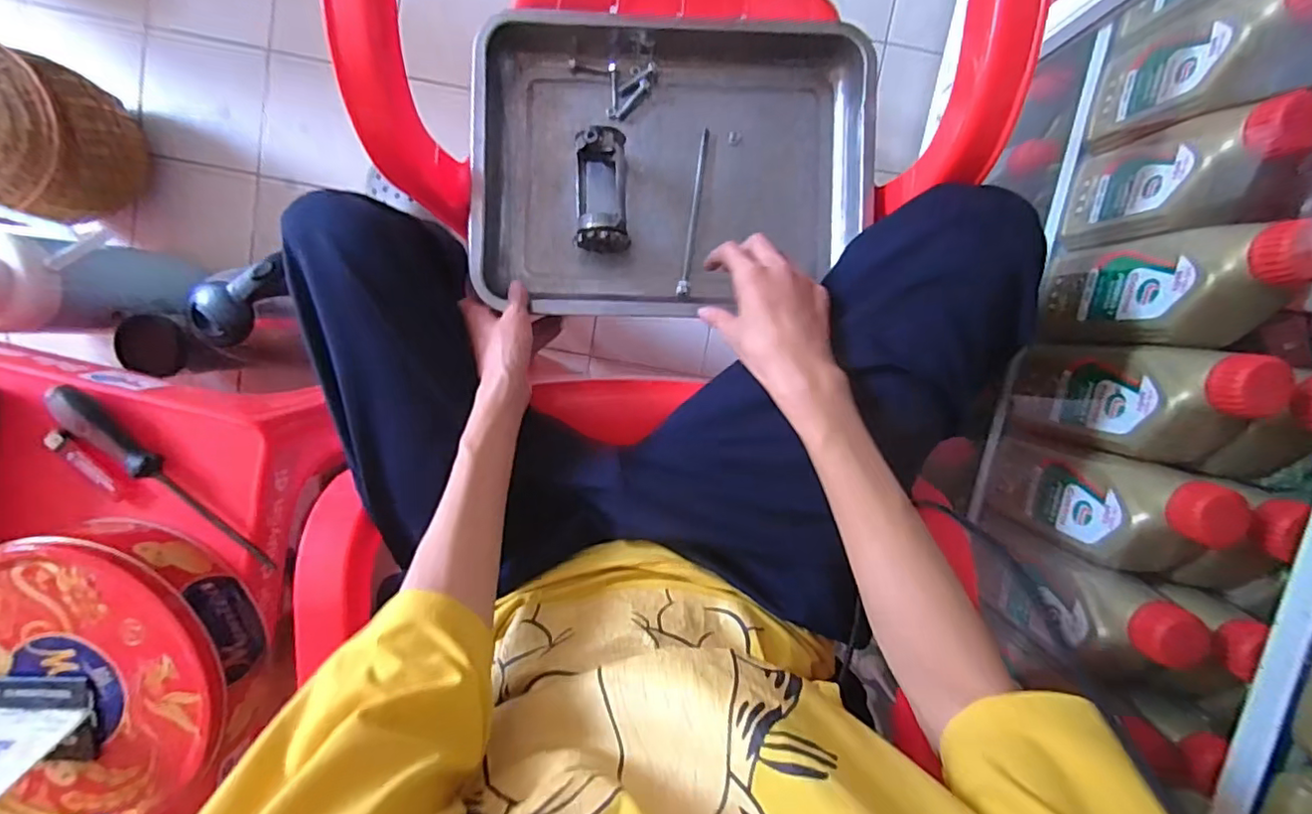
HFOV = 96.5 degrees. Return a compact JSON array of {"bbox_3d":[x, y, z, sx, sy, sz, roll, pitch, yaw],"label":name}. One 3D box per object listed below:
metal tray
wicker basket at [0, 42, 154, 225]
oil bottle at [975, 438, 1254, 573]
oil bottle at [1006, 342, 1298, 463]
[{"bbox_3d":[0.016,-0.252,0.600,0.390,0.062,0.296,-2,91,-2],"label":"metal tray"},{"bbox_3d":[-0.884,-0.380,0.832,0.183,0.193,0.215,7,98,-2],"label":"wicker basket"},{"bbox_3d":[0.400,0.088,0.538,0.064,0.239,0.098,9,98,-2],"label":"oil bottle"},{"bbox_3d":[0.418,-0.006,0.522,0.065,0.236,0.097,8,98,-2],"label":"oil bottle"}]

